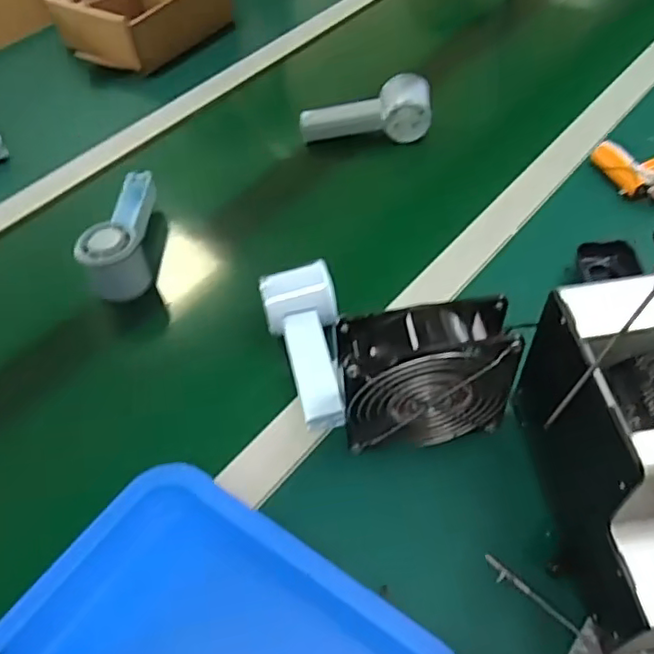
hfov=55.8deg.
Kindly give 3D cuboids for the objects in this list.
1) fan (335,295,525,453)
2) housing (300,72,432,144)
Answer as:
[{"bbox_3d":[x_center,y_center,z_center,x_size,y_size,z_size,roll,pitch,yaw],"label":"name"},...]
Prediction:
[{"bbox_3d":[0.068,0.032,0.434,0.116,0.103,0.050,-7,50,0],"label":"fan"},{"bbox_3d":[0.046,-0.258,0.736,0.151,0.047,0.065,0,50,6],"label":"housing"}]

